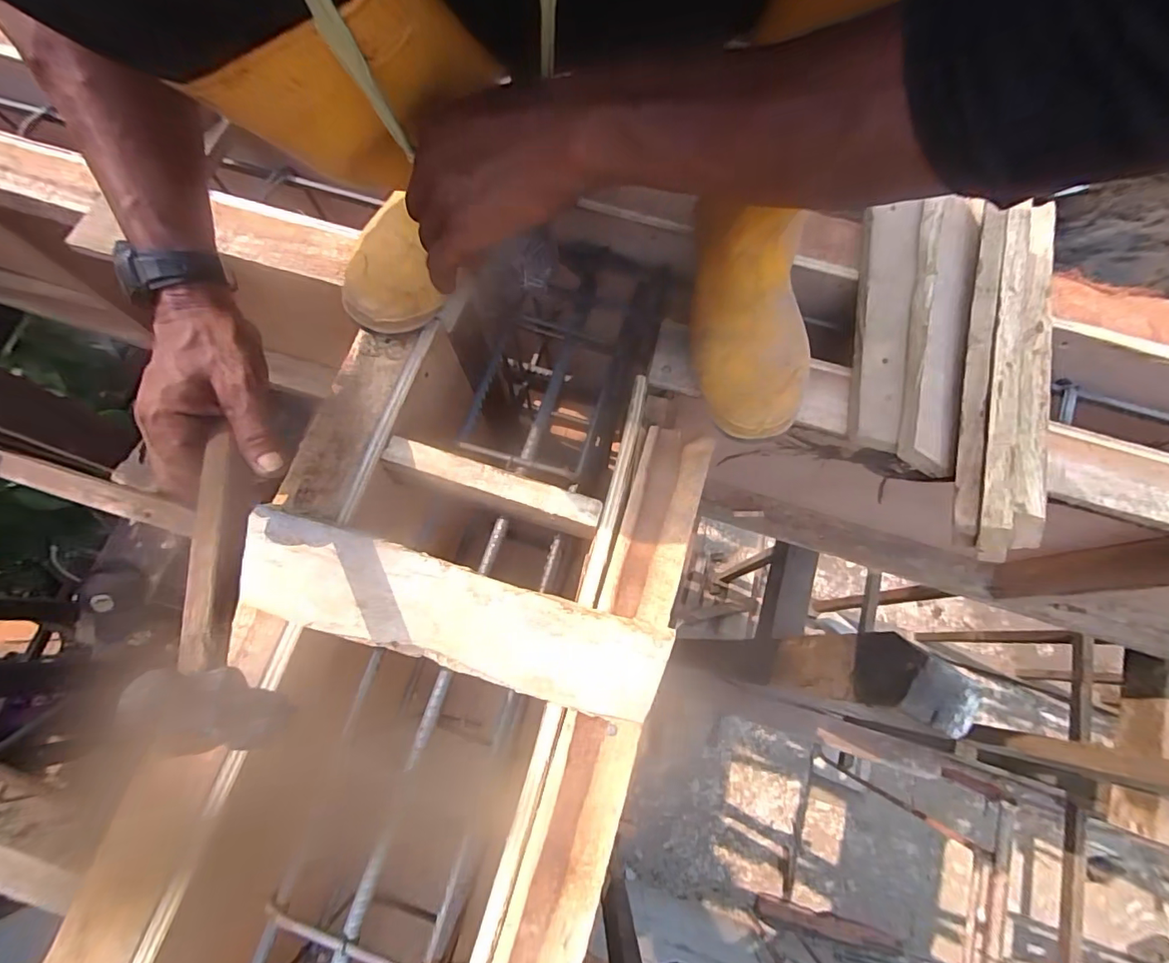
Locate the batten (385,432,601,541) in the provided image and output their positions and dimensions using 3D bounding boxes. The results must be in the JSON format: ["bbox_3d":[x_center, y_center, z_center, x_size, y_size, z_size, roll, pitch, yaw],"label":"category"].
[{"bbox_3d":[-0.082,0.006,0.455,0.196,0.039,0.029,18,74,5],"label":"batten"}]

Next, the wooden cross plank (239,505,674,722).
[{"bbox_3d":[-0.105,0.102,0.390,0.329,0.013,0.074,16,74,4],"label":"wooden cross plank"}]

